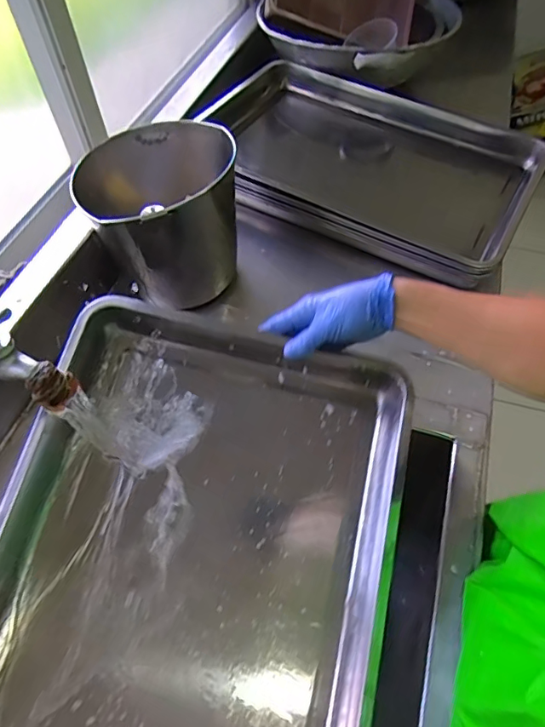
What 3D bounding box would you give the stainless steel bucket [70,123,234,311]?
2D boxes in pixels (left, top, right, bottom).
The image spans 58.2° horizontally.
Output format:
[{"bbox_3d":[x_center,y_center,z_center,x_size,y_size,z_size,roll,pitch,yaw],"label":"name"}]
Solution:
[{"bbox_3d":[-0.154,-0.204,0.706,0.203,0.188,0.208,-1,55,2],"label":"stainless steel bucket"}]

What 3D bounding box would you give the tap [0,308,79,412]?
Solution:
[{"bbox_3d":[-0.219,0.000,0.436,0.099,0.055,0.048,34,59,-9],"label":"tap"}]

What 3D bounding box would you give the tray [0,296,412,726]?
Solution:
[{"bbox_3d":[-0.094,0.234,0.498,0.425,0.059,0.576,15,70,0],"label":"tray"}]

